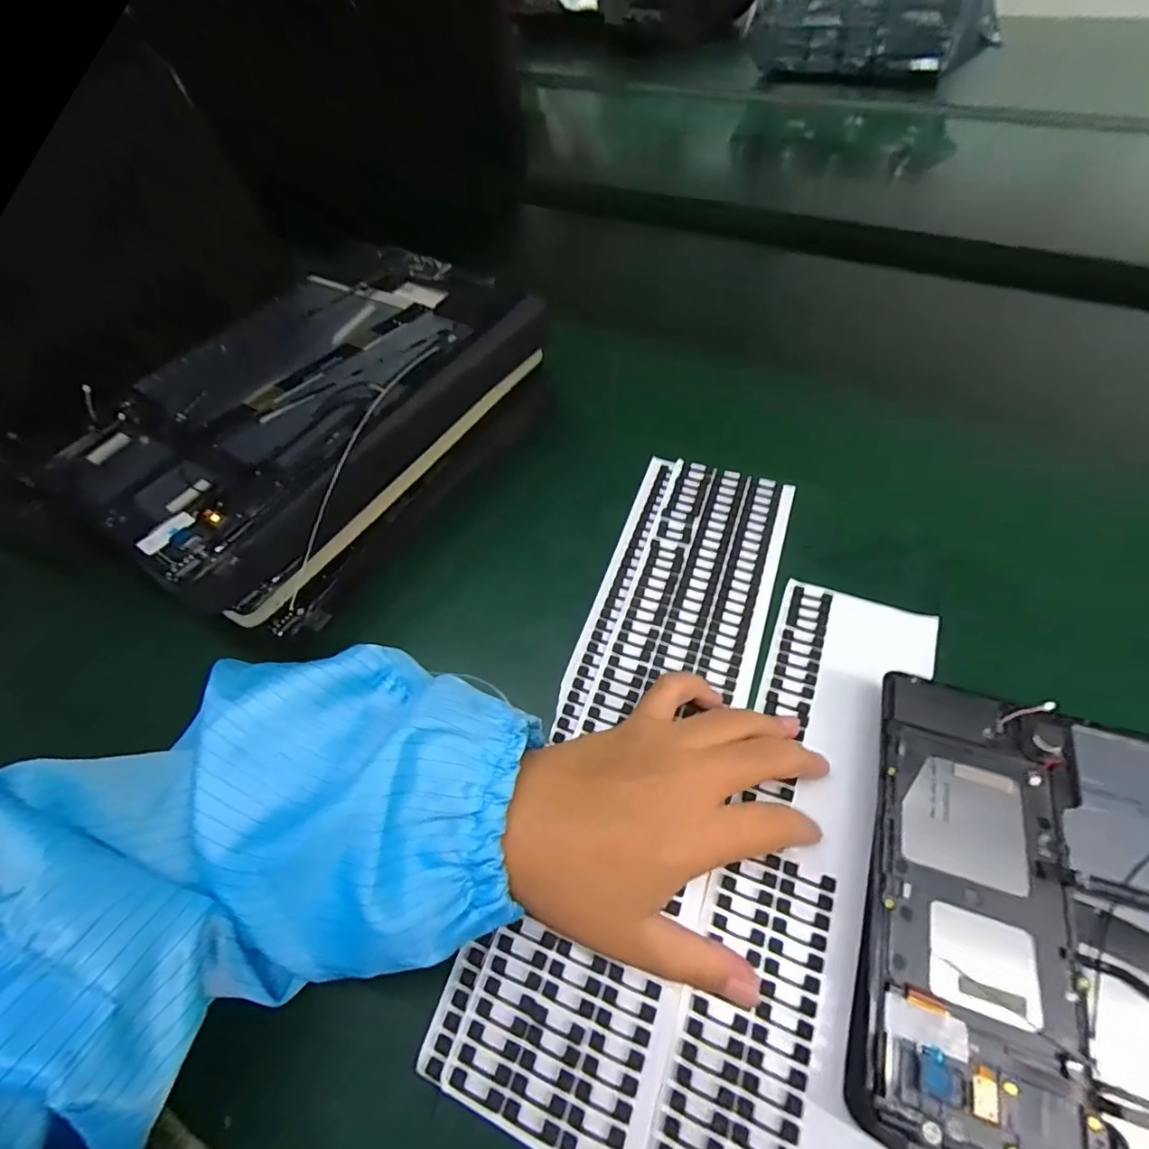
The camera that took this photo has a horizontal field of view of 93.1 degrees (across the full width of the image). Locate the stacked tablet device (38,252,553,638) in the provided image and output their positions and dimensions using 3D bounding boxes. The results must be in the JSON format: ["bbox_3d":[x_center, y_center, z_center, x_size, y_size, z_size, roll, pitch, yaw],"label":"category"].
[{"bbox_3d":[-0.136,-0.087,0.311,0.136,0.078,0.236,29,64,22],"label":"stacked tablet device"}]

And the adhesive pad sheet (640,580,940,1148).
[{"bbox_3d":[0.085,0.139,0.205,0.071,0.004,0.314,17,60,17],"label":"adhesive pad sheet"}]

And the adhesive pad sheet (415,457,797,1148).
[{"bbox_3d":[0.036,0.063,0.258,0.087,0.006,0.310,14,60,15],"label":"adhesive pad sheet"}]

